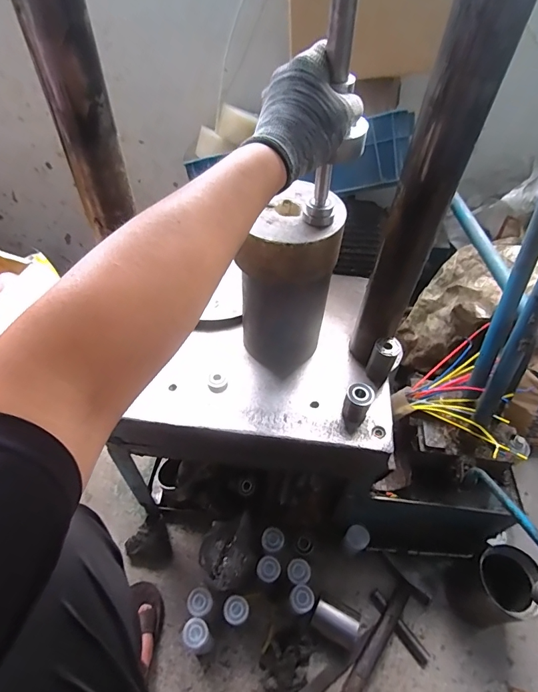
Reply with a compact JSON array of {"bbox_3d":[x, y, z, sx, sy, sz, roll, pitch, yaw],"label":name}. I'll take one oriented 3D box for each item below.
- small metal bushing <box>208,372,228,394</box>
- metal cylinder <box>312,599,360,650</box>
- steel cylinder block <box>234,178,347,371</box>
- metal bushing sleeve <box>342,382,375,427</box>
[{"bbox_3d":[-0.082,0.056,0.635,0.031,0.014,0.032,-14,52,-14],"label":"small metal bushing"},{"bbox_3d":[0.127,0.533,0.764,0.085,0.040,0.046,24,53,16],"label":"metal cylinder"},{"bbox_3d":[0.024,-0.082,0.594,0.126,0.258,0.117,15,51,9],"label":"steel cylinder block"},{"bbox_3d":[0.131,0.086,0.595,0.038,0.054,0.041,2,50,-2],"label":"metal bushing sleeve"}]

